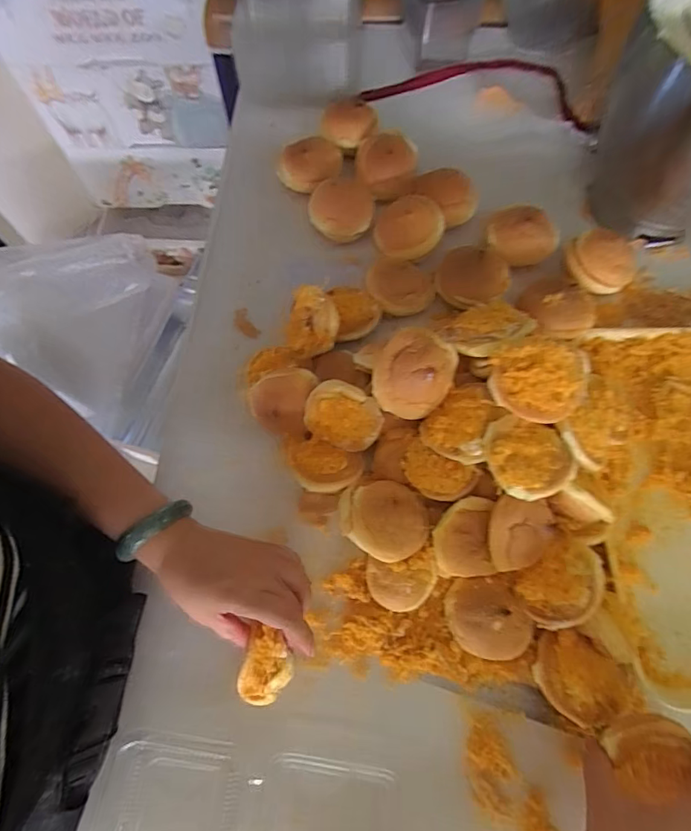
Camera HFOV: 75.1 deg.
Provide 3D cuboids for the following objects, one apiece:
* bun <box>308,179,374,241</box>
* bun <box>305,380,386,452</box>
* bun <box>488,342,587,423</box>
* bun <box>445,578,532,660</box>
[{"bbox_3d":[-0.006,-0.267,0.578,0.083,0.040,0.071,6,69,3],"label":"bun"},{"bbox_3d":[-0.002,-0.001,0.459,0.075,0.073,0.026,18,39,7],"label":"bun"},{"bbox_3d":[0.173,-0.033,0.402,0.081,0.026,0.066,16,70,7],"label":"bun"},{"bbox_3d":[0.133,0.186,0.409,0.075,0.030,0.065,8,69,4],"label":"bun"}]

